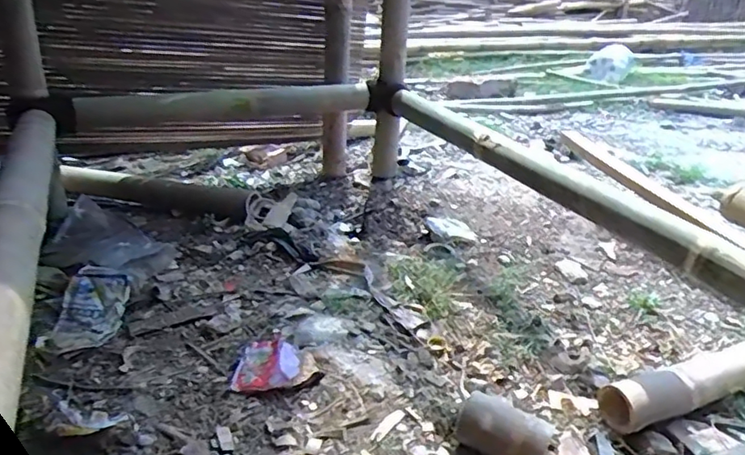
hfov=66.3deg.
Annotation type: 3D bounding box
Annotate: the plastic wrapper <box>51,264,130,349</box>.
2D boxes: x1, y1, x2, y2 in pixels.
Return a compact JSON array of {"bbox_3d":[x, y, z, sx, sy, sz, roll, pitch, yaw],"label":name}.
[{"bbox_3d":[-0.489,0.136,0.990,0.109,0.032,0.183,-6,47,-8],"label":"plastic wrapper"}]

